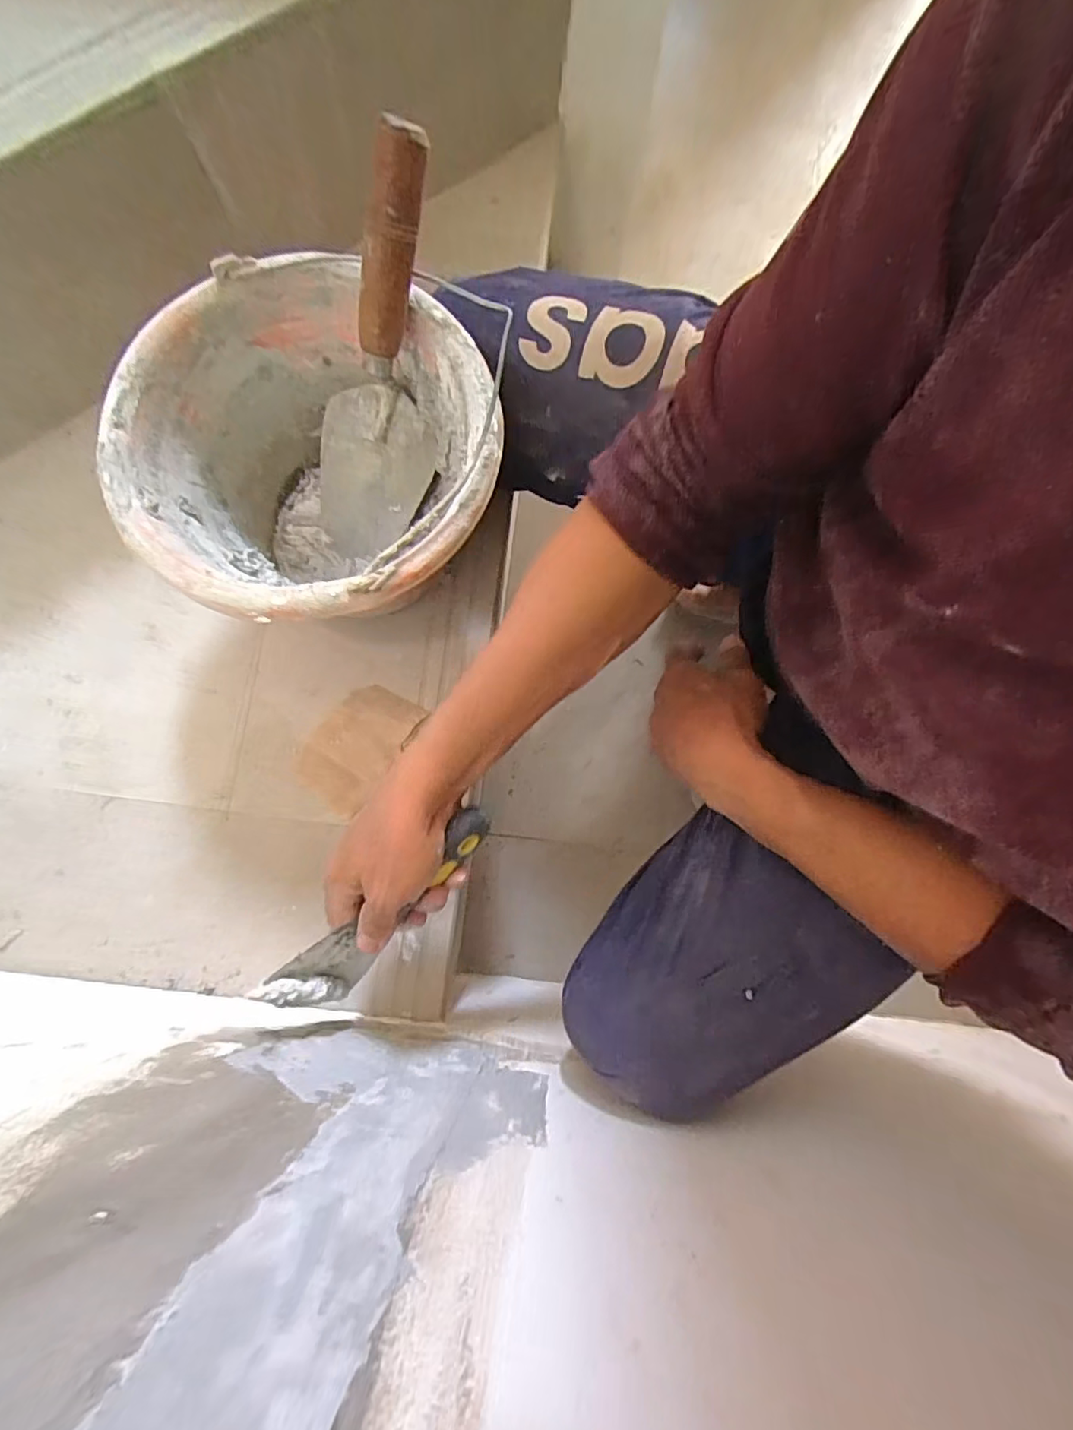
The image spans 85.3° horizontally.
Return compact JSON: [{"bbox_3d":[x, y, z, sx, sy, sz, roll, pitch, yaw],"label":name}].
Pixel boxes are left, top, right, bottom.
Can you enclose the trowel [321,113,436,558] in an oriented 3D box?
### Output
[{"bbox_3d":[-0.113,-0.234,0.406,0.085,0.270,0.068,33,53,5],"label":"trowel"}]

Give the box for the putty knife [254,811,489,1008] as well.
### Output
[{"bbox_3d":[-0.102,0.130,0.379,0.188,0.071,0.025,-49,46,19],"label":"putty knife"}]

